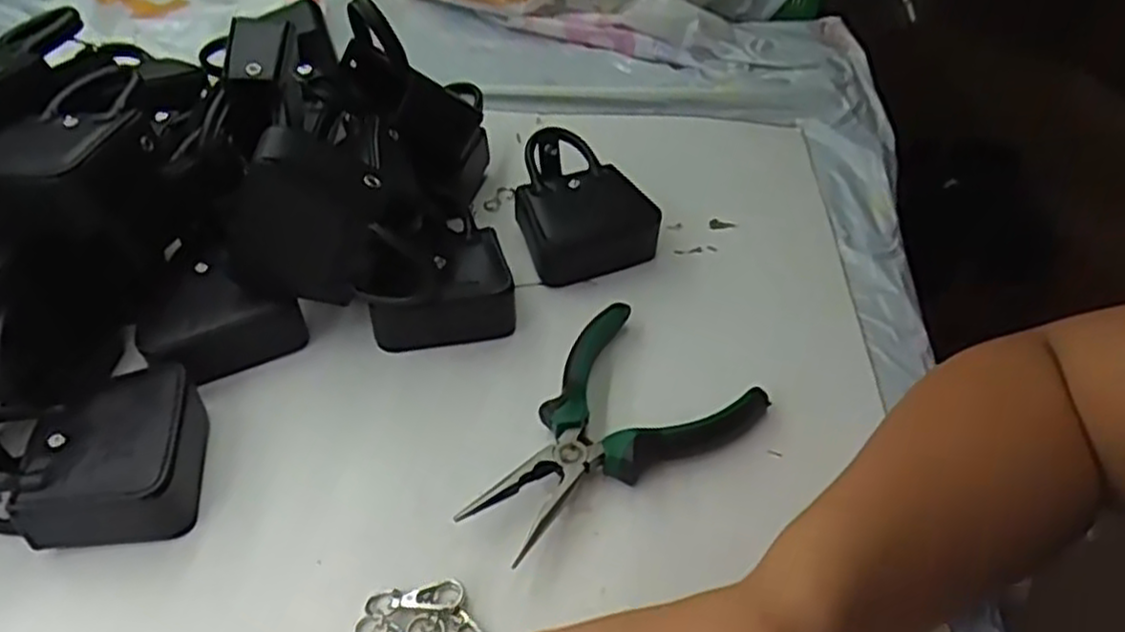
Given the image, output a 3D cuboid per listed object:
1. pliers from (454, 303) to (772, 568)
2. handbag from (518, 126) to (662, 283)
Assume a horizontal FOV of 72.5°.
[{"bbox_3d":[0.018,0.057,0.366,0.094,0.023,0.147,34,51,29],"label":"pliers"},{"bbox_3d":[0.010,-0.070,0.474,0.077,0.042,0.095,-10,44,-14],"label":"handbag"}]

